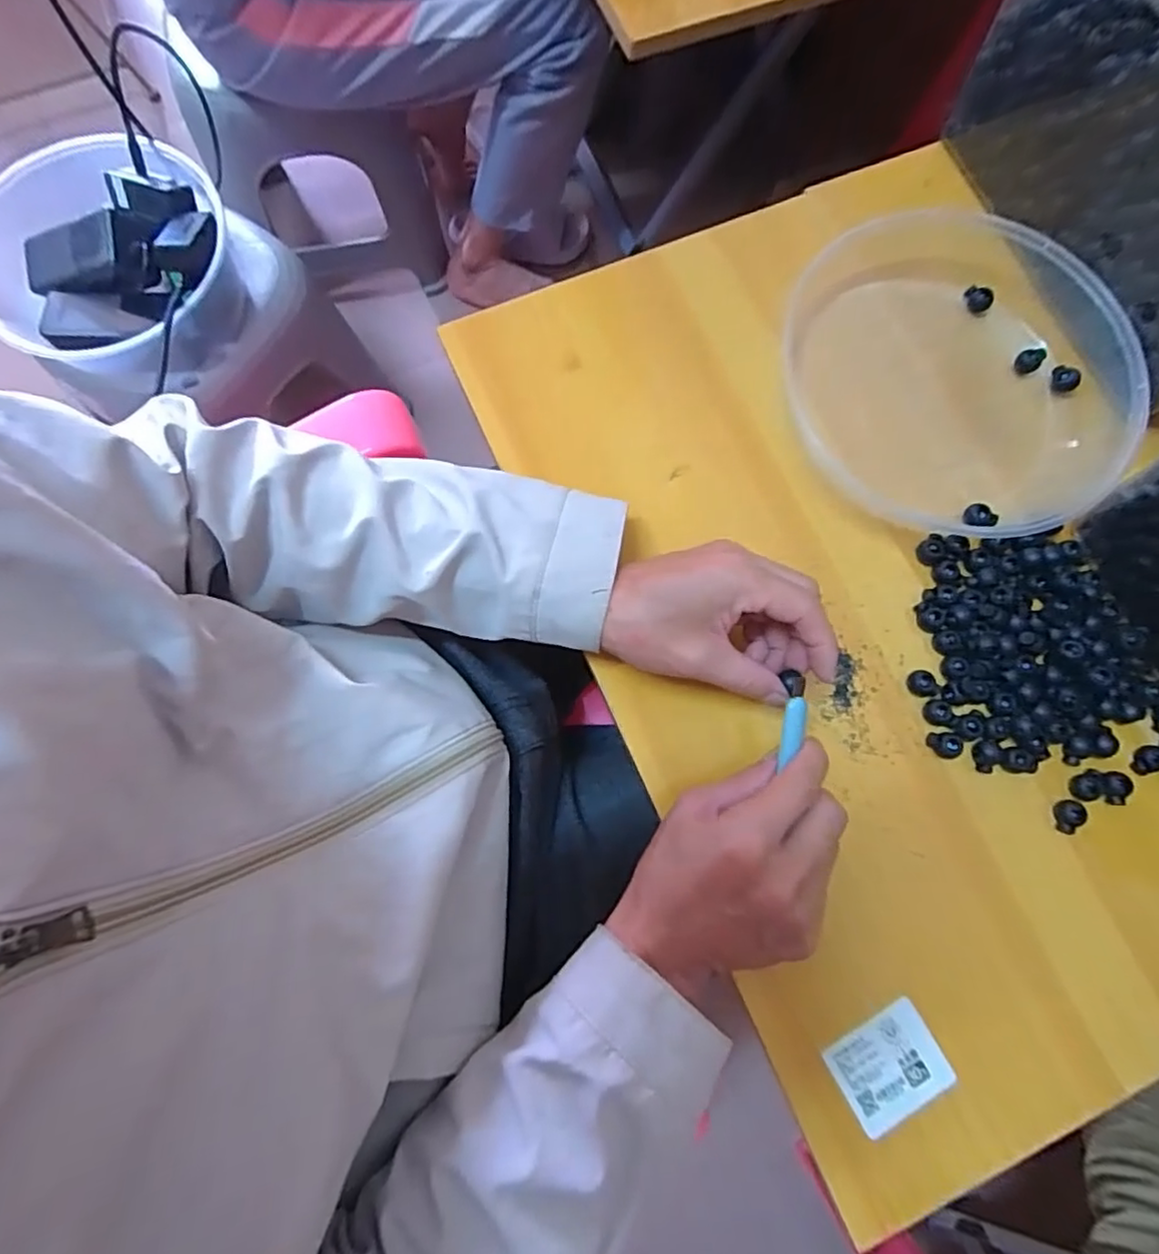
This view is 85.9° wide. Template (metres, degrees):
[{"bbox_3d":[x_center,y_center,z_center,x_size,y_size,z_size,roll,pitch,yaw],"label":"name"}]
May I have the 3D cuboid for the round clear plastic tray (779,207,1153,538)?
[{"bbox_3d":[0.258,-0.165,0.411,0.240,0.038,0.217,0,78,-1],"label":"round clear plastic tray"}]

